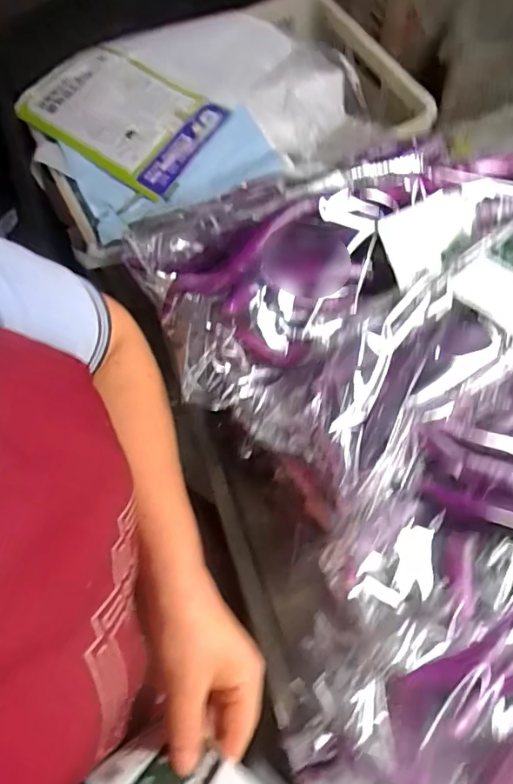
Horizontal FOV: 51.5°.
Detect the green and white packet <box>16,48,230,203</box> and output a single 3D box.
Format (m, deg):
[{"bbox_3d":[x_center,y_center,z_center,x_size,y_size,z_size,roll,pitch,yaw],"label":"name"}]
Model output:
[{"bbox_3d":[-0.224,-0.481,0.916,0.322,0.035,0.236,29,71,14],"label":"green and white packet"}]

